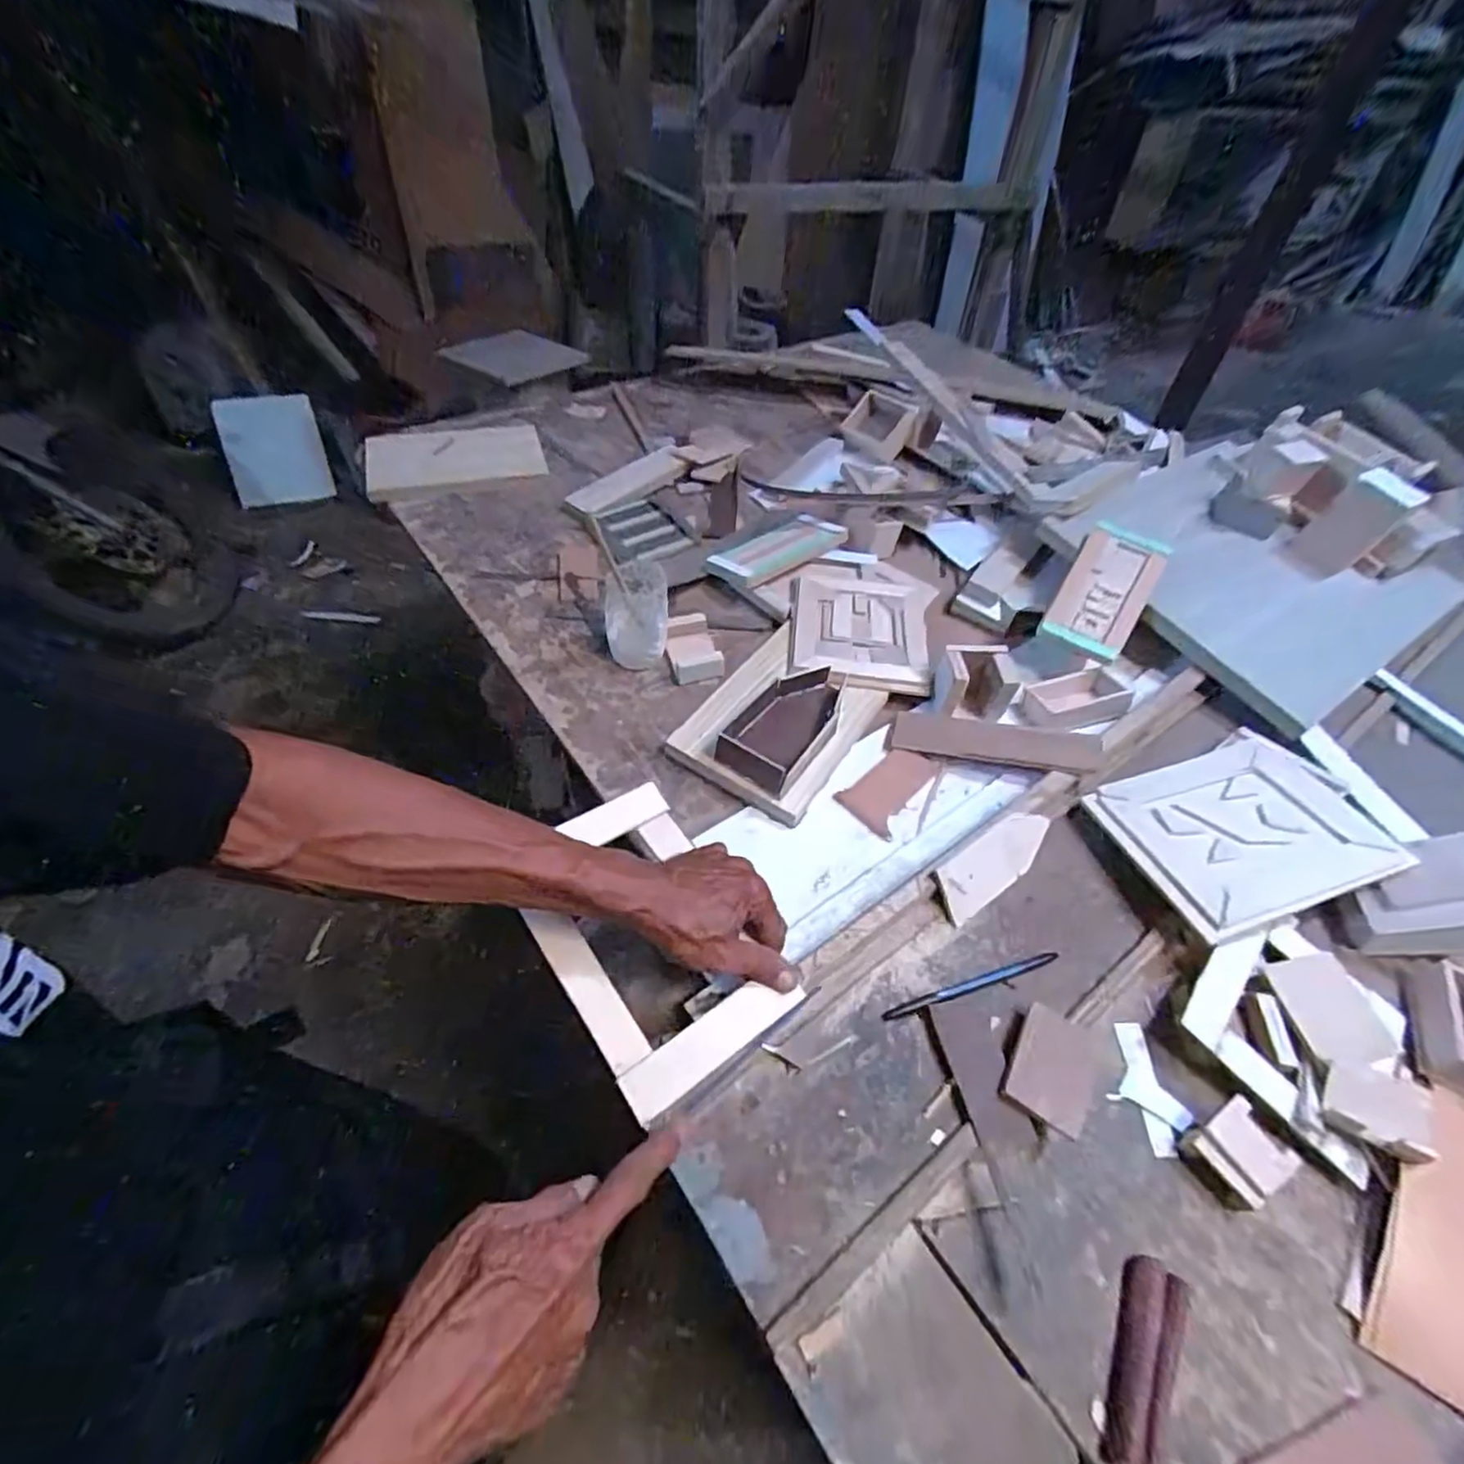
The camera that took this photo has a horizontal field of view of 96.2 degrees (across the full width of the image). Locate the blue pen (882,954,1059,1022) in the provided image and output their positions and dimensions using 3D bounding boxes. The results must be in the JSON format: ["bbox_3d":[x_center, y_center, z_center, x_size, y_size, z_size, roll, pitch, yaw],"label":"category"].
[{"bbox_3d":[0.184,0.194,0.503,0.150,0.014,0.010,-12,51,-14],"label":"blue pen"}]

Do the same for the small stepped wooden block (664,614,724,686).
[{"bbox_3d":[-0.046,-0.093,0.721,0.054,0.020,0.087,-11,51,-14],"label":"small stepped wooden block"}]

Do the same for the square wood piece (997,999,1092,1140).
[{"bbox_3d":[0.222,0.233,0.456,0.053,0.005,0.080,34,48,17],"label":"square wood piece"}]

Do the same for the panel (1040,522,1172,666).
[{"bbox_3d":[0.413,-0.157,0.727,0.083,0.024,0.175,26,73,20],"label":"panel"}]

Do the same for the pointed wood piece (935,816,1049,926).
[{"bbox_3d":[0.224,0.107,0.551,0.130,0.006,0.049,-26,97,-25],"label":"pointed wood piece"}]

